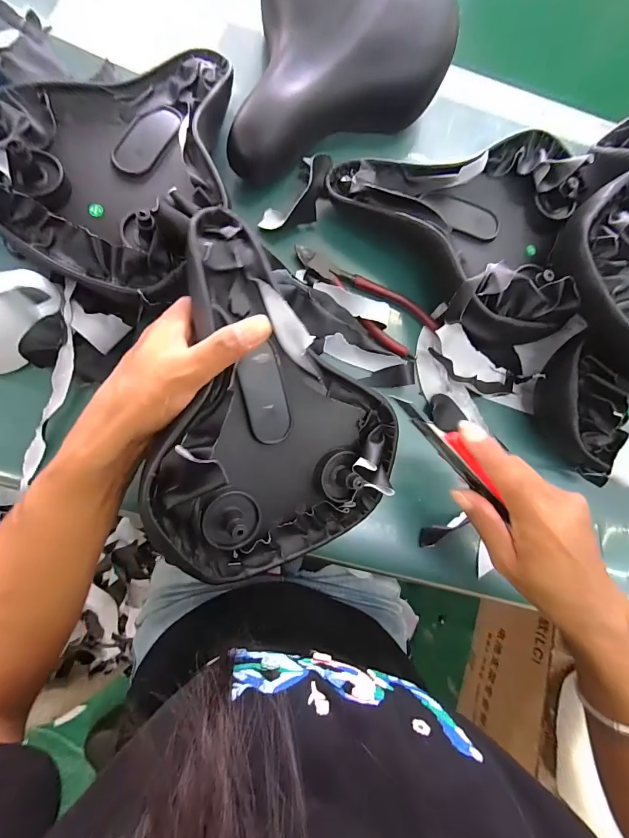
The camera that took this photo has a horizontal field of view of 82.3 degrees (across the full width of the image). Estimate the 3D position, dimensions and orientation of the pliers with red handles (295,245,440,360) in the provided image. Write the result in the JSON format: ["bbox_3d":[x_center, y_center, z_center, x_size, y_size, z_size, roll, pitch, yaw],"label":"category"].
[{"bbox_3d":[0.044,-0.116,0.343,0.149,0.016,0.046,37,81,-2],"label":"pliers with red handles"}]

